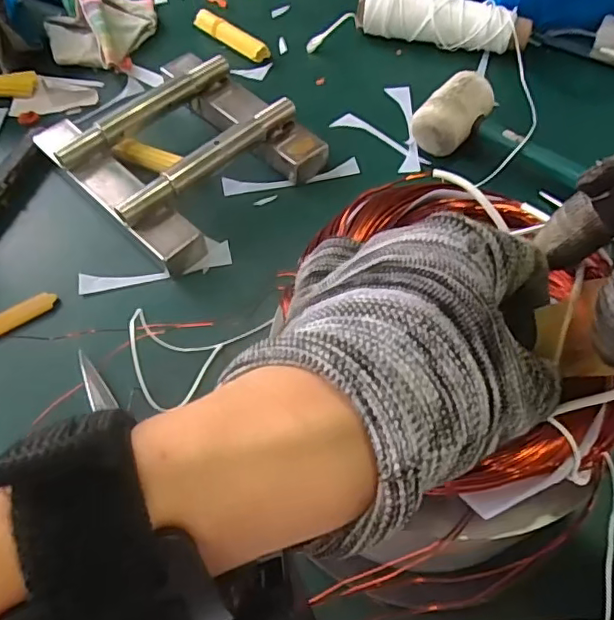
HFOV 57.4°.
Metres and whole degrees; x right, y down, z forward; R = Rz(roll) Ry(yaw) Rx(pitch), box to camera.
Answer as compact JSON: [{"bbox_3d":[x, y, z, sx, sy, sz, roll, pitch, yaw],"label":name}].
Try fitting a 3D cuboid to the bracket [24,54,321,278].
[{"bbox_3d":[-0.112,-0.147,0.492,0.180,0.044,0.198,-37,63,-20],"label":"bracket"}]

